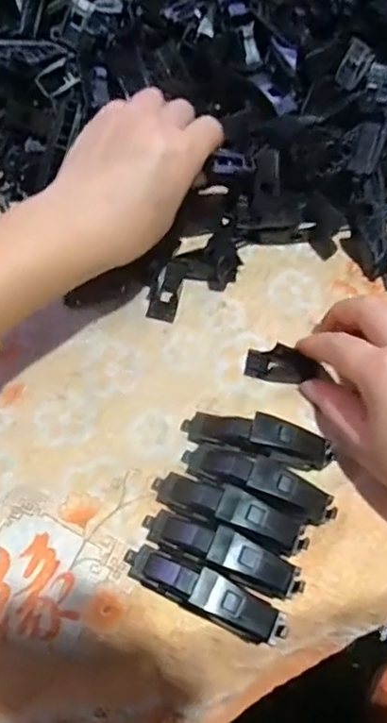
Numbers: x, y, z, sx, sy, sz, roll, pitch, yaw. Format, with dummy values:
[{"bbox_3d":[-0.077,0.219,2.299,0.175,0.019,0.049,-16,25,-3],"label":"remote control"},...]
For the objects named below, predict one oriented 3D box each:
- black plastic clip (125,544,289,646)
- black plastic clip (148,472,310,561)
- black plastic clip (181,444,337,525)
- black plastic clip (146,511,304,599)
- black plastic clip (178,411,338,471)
[{"bbox_3d":[0.005,0.111,0.278,0.082,0.023,0.019,22,67,12],"label":"black plastic clip"},{"bbox_3d":[0.018,0.075,0.295,0.082,0.020,0.020,22,67,12],"label":"black plastic clip"},{"bbox_3d":[0.034,0.062,0.302,0.081,0.021,0.022,24,68,13],"label":"black plastic clip"},{"bbox_3d":[0.013,0.094,0.285,0.082,0.021,0.019,20,67,11],"label":"black plastic clip"},{"bbox_3d":[0.035,0.042,0.314,0.081,0.023,0.018,11,65,7],"label":"black plastic clip"}]

